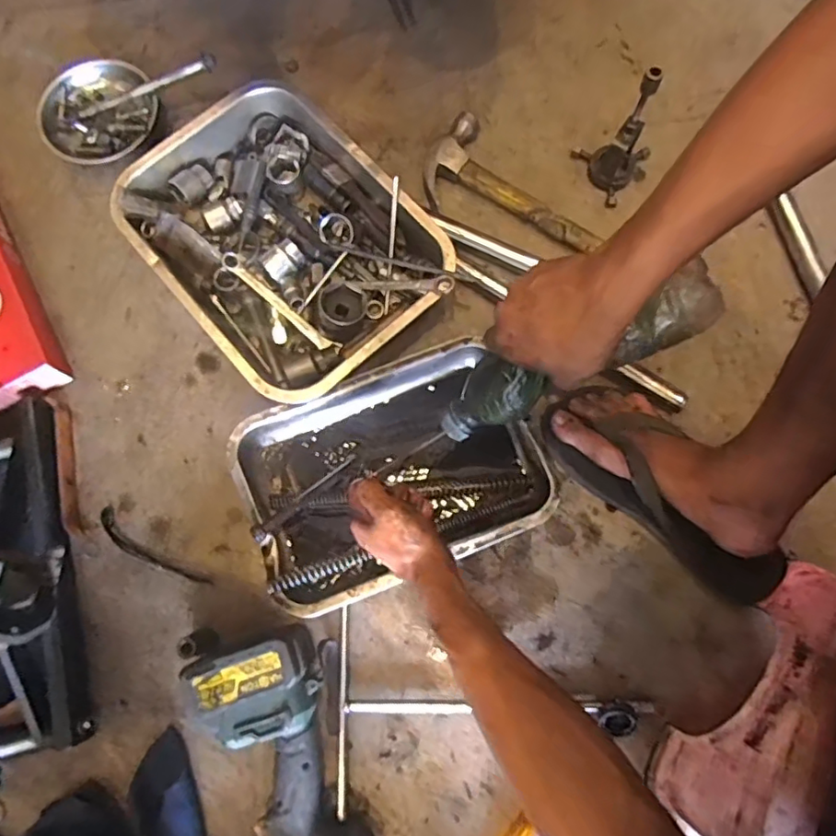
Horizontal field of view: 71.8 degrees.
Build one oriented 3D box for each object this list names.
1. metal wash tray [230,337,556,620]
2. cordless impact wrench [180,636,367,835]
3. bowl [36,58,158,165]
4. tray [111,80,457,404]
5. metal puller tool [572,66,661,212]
[{"bbox_3d":[-0.028,0.057,0.601,0.288,0.055,0.206,-21,76,-4],"label":"metal wash tray"},{"bbox_3d":[-0.129,0.328,0.528,0.160,0.077,0.251,-11,76,-1],"label":"cordless impact wrench"},{"bbox_3d":[-0.401,-0.378,0.728,0.143,0.038,0.141,-5,75,0],"label":"bowl"},{"bbox_3d":[-0.151,-0.198,0.659,0.254,0.075,0.351,-40,78,-8],"label":"tray"},{"bbox_3d":[0.228,-0.320,0.643,0.086,0.136,0.086,24,77,7],"label":"metal puller tool"}]

